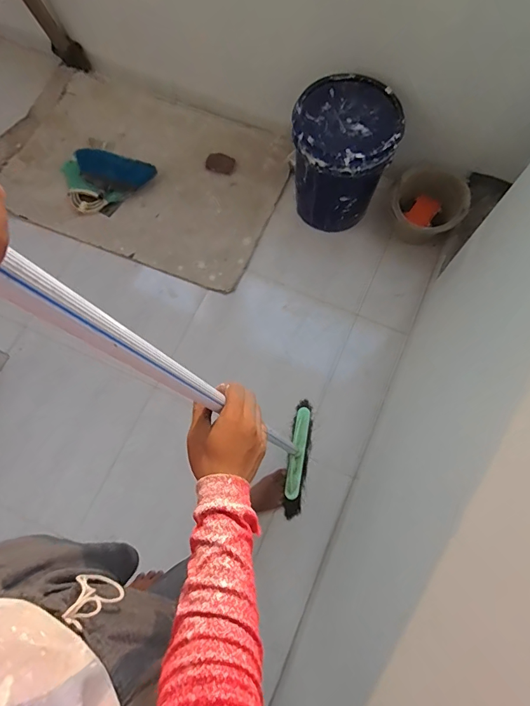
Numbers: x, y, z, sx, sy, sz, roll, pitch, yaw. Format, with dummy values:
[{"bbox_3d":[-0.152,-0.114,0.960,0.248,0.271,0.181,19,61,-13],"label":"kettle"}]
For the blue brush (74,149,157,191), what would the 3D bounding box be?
[{"bbox_3d":[-0.567,-0.680,1.547,0.295,0.062,0.141,20,74,7],"label":"blue brush"}]

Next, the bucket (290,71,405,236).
[{"bbox_3d":[0.241,-0.620,1.337,0.288,0.340,0.302,0,74,0],"label":"bucket"}]

